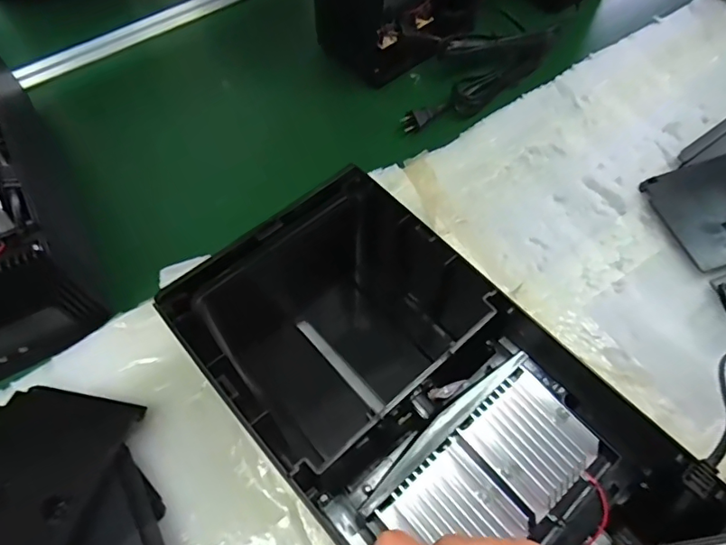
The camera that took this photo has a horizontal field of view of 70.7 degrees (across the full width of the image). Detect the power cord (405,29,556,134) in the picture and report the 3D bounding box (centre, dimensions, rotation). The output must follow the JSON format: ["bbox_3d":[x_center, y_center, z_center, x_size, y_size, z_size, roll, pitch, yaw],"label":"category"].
[{"bbox_3d":[0.142,-0.265,0.671,0.284,0.042,0.085,-39,67,-19],"label":"power cord"}]

